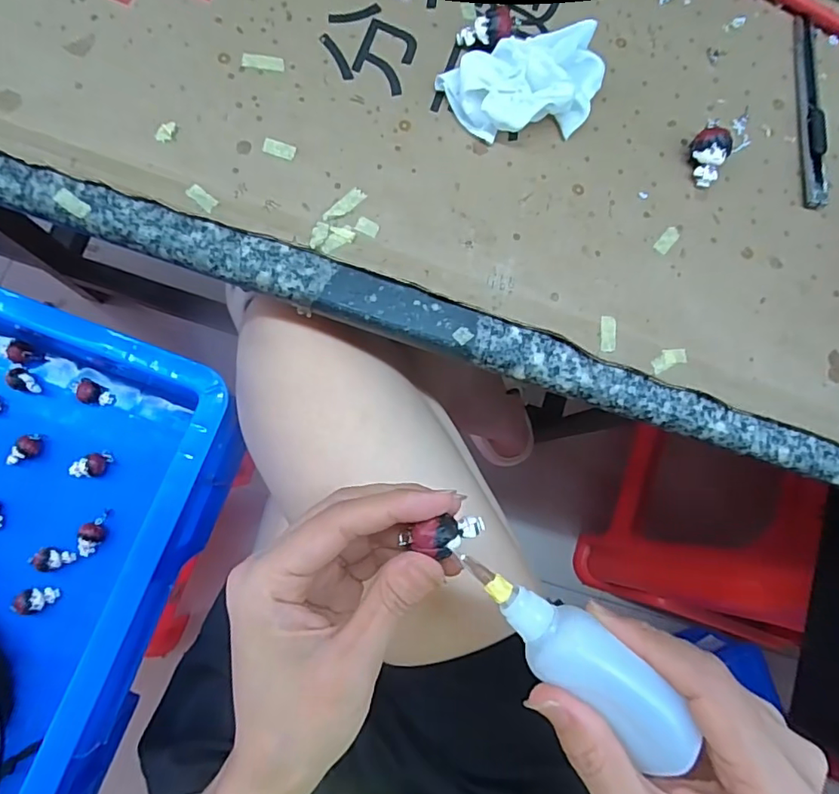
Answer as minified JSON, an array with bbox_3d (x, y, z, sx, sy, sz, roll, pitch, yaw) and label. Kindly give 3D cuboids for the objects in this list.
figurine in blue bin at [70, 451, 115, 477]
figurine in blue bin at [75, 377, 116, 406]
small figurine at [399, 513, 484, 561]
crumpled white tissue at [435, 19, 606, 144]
[{"bbox_3d":[-0.283,0.058,0.458,0.029,0.017,0.021,-4,82,-7],"label":"figurine in blue bin"},{"bbox_3d":[-0.288,-0.003,0.467,0.031,0.016,0.019,28,79,-1],"label":"figurine in blue bin"},{"bbox_3d":[0.009,0.055,0.209,0.033,0.011,0.014,-10,84,-4],"label":"small figurine"},{"bbox_3d":[0.058,-0.164,0.281,0.085,0.021,0.050,-19,84,-9],"label":"crumpled white tissue"}]

